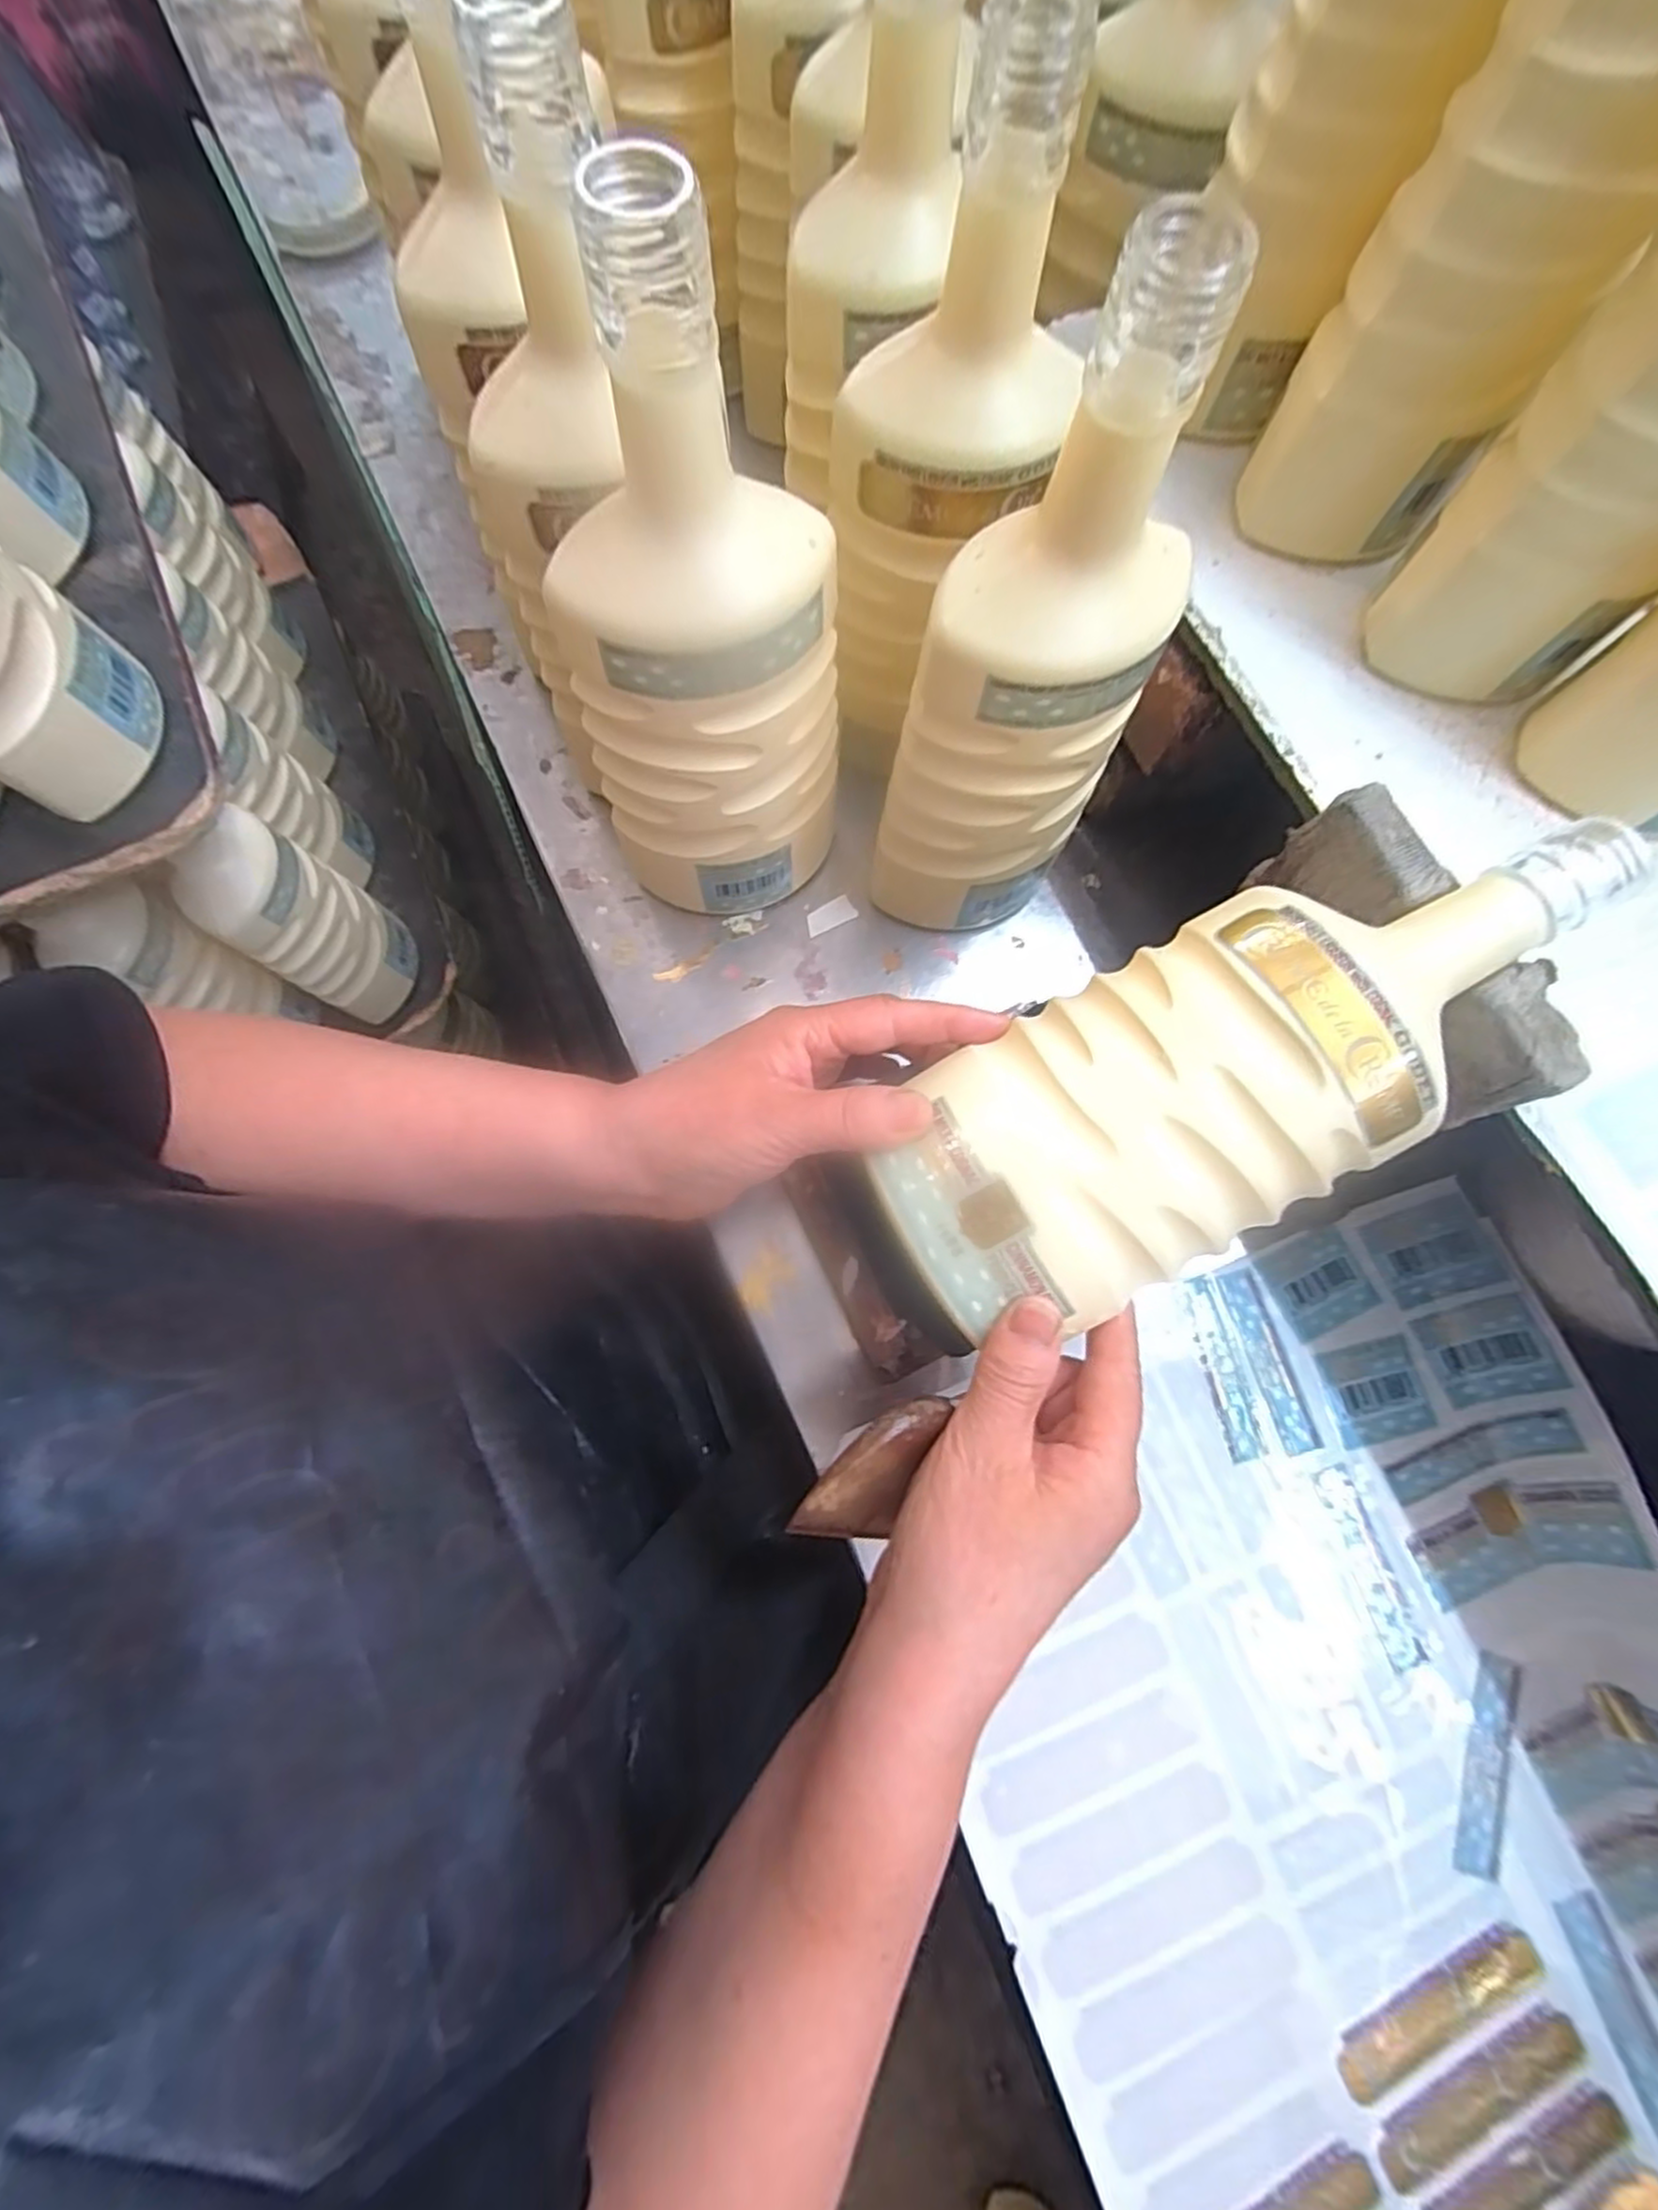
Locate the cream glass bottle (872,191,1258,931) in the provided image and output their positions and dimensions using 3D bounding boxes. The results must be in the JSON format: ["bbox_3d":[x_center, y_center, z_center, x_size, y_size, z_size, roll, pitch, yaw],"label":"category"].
[{"bbox_3d":[0.073,-0.150,0.282,0.077,0.237,0.087,28,80,6],"label":"cream glass bottle"}]

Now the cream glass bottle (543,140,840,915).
[{"bbox_3d":[-0.046,-0.156,0.305,0.088,0.204,0.081,23,77,4],"label":"cream glass bottle"}]

